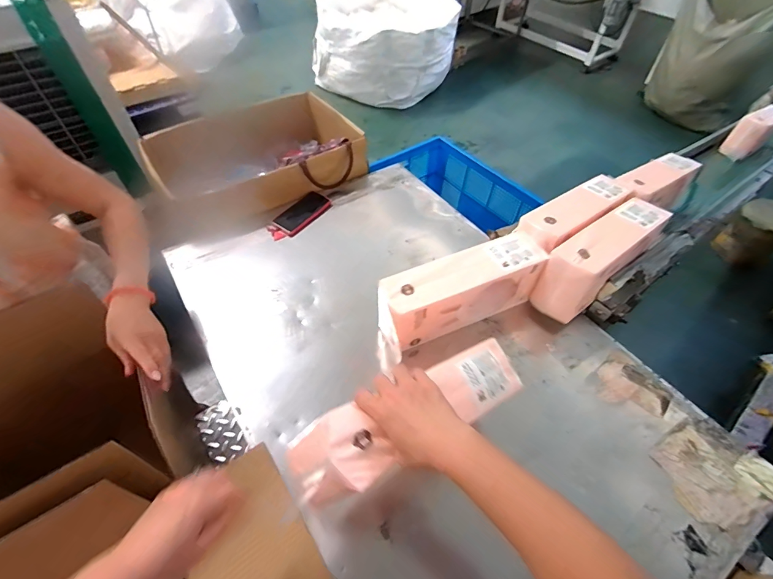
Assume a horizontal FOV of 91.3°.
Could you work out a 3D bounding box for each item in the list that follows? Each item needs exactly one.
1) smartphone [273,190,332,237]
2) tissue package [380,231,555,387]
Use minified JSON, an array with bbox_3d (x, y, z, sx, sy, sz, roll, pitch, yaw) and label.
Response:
[{"bbox_3d":[-0.221,-0.210,1.023,0.075,0.017,0.177,26,54,19],"label":"smartphone"},{"bbox_3d":[0.143,0.007,0.779,0.345,0.144,0.120,-23,54,-19],"label":"tissue package"}]

